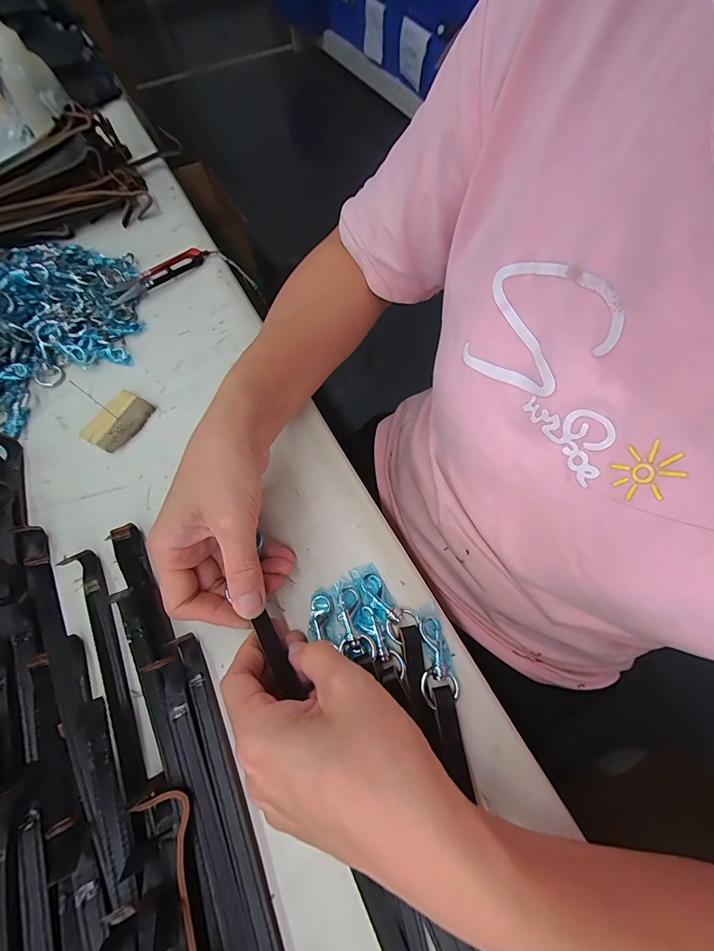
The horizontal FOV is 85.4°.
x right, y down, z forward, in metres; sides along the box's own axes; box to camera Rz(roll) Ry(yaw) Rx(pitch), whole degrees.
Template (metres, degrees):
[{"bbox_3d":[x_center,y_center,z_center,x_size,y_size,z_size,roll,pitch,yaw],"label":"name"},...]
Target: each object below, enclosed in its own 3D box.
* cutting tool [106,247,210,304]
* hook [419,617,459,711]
[{"bbox_3d":[-0.207,-0.209,0.401,0.108,0.014,0.025,-34,67,-13],"label":"cutting tool"},{"bbox_3d":[0.046,0.113,0.237,0.021,0.006,0.048,-13,64,-3],"label":"hook"}]

